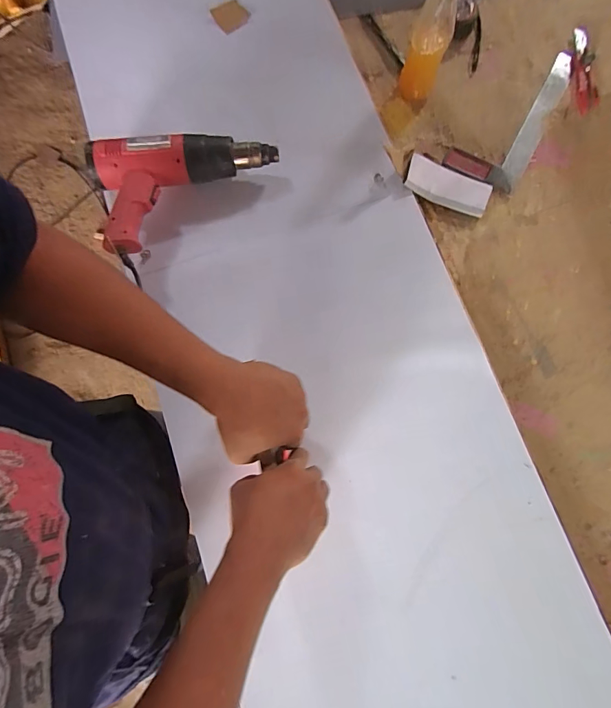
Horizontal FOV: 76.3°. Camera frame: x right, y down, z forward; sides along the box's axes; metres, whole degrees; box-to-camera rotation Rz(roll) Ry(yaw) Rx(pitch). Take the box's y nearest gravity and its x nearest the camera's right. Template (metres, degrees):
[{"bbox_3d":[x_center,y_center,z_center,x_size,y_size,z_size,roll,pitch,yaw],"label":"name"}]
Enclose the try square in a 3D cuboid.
[{"bbox_3d":[0.357,-0.411,0.666,0.118,0.016,0.308,31,80,6],"label":"try square"}]

